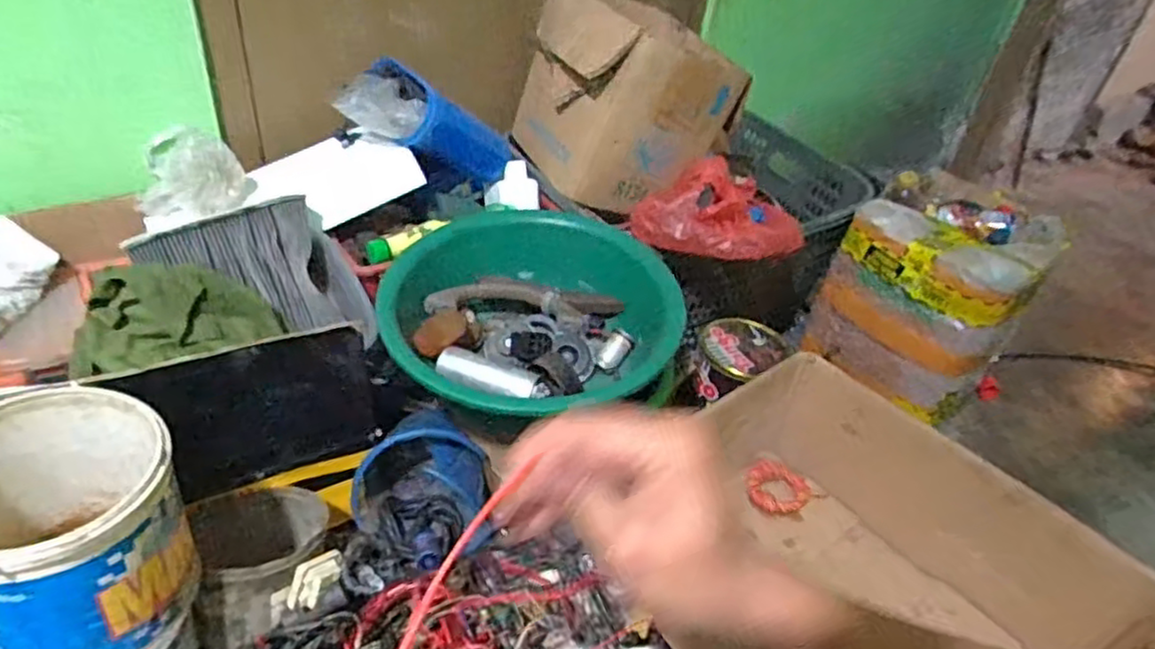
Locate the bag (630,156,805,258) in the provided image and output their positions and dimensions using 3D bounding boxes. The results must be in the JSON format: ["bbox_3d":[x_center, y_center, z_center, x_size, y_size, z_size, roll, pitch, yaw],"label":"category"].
[{"bbox_3d":[0.205,-0.167,0.990,0.228,0.092,0.194,21,41,17],"label":"bag"}]

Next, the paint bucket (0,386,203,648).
[{"bbox_3d":[-0.450,0.184,0.621,0.177,0.187,0.189,5,39,-4],"label":"paint bucket"}]

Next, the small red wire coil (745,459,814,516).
[{"bbox_3d":[0.300,0.246,1.063,0.096,0.022,0.088,5,39,-4],"label":"small red wire coil"}]

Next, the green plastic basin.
[{"bbox_3d":[-0.069,0.001,0.933,0.358,0.163,0.358,5,39,-4],"label":"green plastic basin"}]

